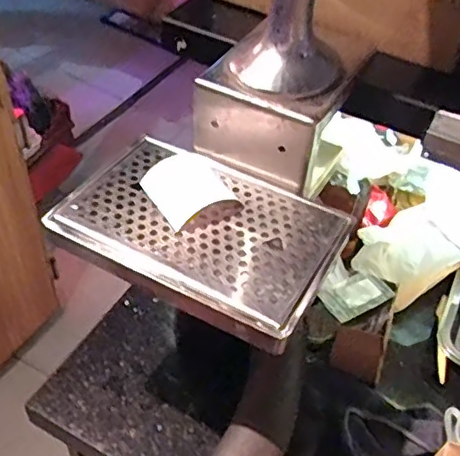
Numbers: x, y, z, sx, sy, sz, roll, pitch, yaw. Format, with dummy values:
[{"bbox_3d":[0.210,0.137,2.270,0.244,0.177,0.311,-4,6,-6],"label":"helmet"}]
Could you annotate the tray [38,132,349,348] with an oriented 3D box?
[{"bbox_3d":[-0.027,-0.002,0.566,0.247,0.022,0.173,23,48,17],"label":"tray"}]

